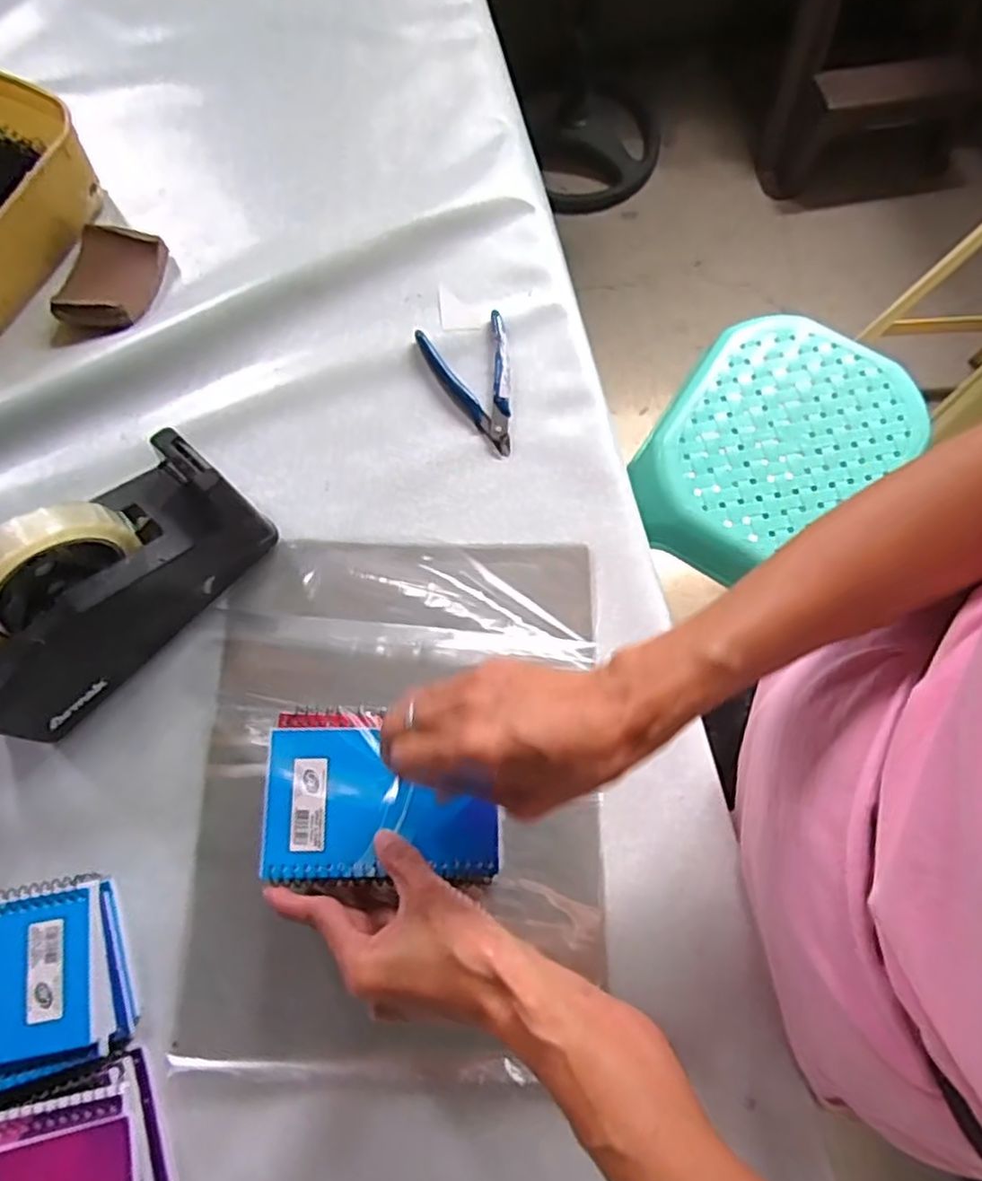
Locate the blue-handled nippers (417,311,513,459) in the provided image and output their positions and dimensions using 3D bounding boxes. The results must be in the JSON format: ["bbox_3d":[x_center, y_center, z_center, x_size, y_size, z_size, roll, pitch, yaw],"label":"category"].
[{"bbox_3d":[-0.008,-0.160,0.548,0.070,0.012,0.117,-18,73,-5],"label":"blue-handled nippers"}]

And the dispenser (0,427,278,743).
[{"bbox_3d":[-0.247,-0.008,0.441,0.075,0.131,0.203,42,77,12],"label":"dispenser"}]

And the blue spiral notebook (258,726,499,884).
[{"bbox_3d":[-0.064,0.120,0.403,0.131,0.007,0.082,-1,72,0],"label":"blue spiral notebook"}]

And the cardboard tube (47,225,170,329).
[{"bbox_3d":[-0.300,-0.248,0.566,0.068,0.026,0.090,9,72,3],"label":"cardboard tube"}]

